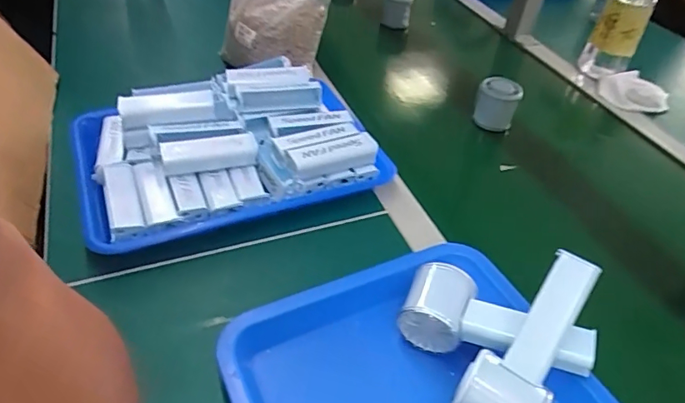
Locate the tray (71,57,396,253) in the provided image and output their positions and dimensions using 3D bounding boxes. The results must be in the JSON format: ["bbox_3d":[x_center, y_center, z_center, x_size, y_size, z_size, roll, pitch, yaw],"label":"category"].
[{"bbox_3d":[-0.140,-0.075,0.598,0.326,0.081,0.247,-13,46,-21],"label":"tray"}]

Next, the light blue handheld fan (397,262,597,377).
[{"bbox_3d":[0.124,0.110,0.430,0.150,0.062,0.060,20,43,14],"label":"light blue handheld fan"}]

